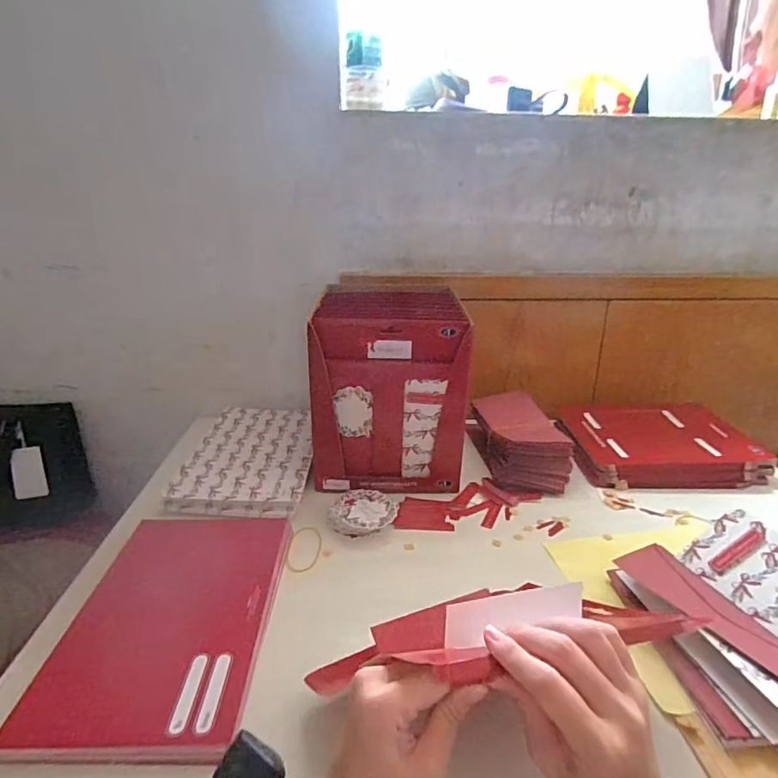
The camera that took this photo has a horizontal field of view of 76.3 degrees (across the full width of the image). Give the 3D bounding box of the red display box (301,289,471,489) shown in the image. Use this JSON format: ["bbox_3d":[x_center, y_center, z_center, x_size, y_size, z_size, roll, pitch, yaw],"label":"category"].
[{"bbox_3d":[0.001,0.006,0.675,0.198,0.269,0.089,0,21,1],"label":"red display box"}]

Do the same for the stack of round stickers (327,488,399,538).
[{"bbox_3d":[-0.029,0.156,0.622,0.078,0.027,0.079,14,25,33],"label":"stack of round stickers"}]

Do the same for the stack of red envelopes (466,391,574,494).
[{"bbox_3d":[0.193,0.078,0.762,0.102,0.074,0.197,-3,21,-8],"label":"stack of red envelopes"}]

